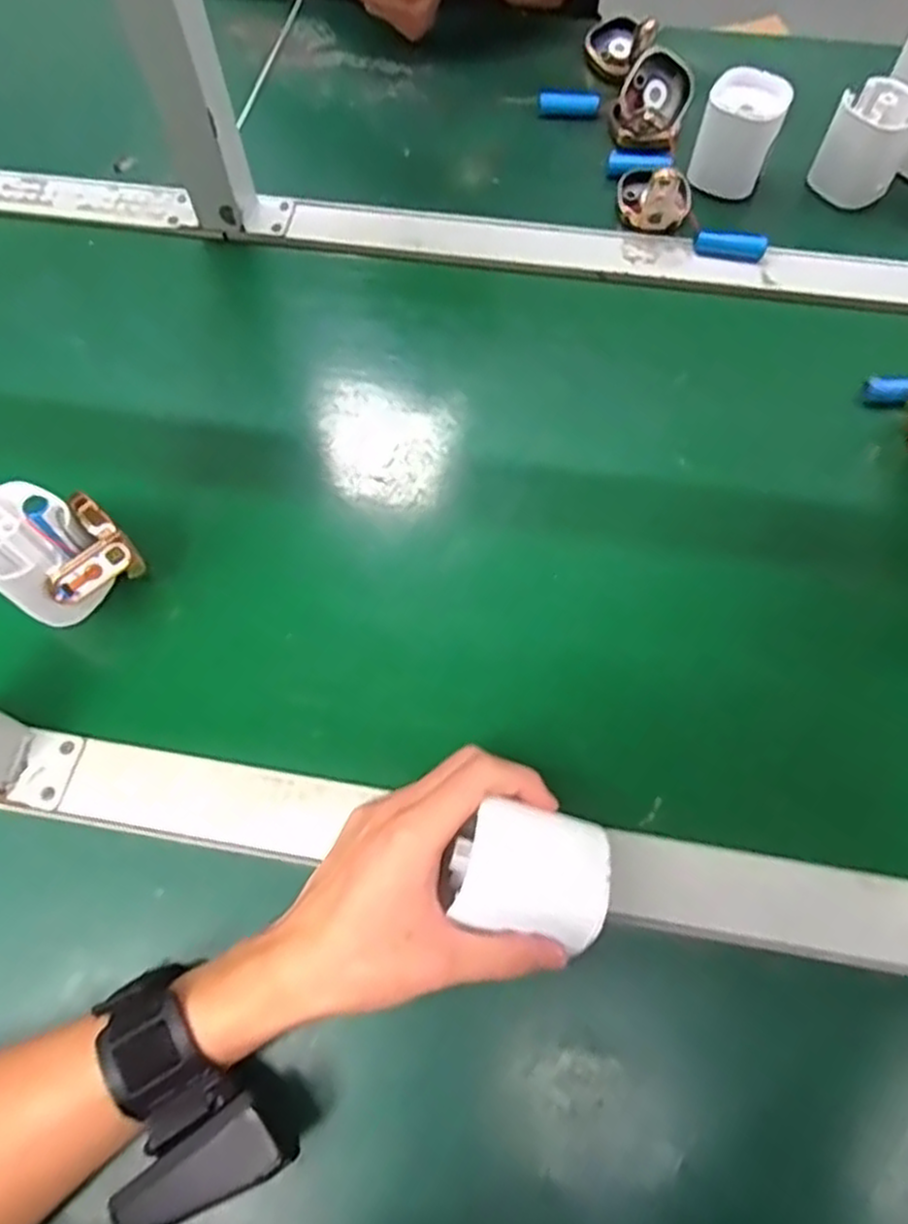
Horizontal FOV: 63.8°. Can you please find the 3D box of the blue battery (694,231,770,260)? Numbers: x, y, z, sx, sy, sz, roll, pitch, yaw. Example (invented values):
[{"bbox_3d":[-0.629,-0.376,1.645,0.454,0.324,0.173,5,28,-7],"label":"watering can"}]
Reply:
[{"bbox_3d":[0.208,-0.275,0.544,0.050,0.012,0.015,8,65,4],"label":"blue battery"}]

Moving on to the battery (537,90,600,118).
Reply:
[{"bbox_3d":[0.097,-0.432,0.617,0.050,0.016,0.013,4,65,2],"label":"battery"}]

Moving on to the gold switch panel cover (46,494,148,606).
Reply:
[{"bbox_3d":[-0.207,-0.033,0.404,0.047,0.026,0.047,-38,70,-16],"label":"gold switch panel cover"}]

